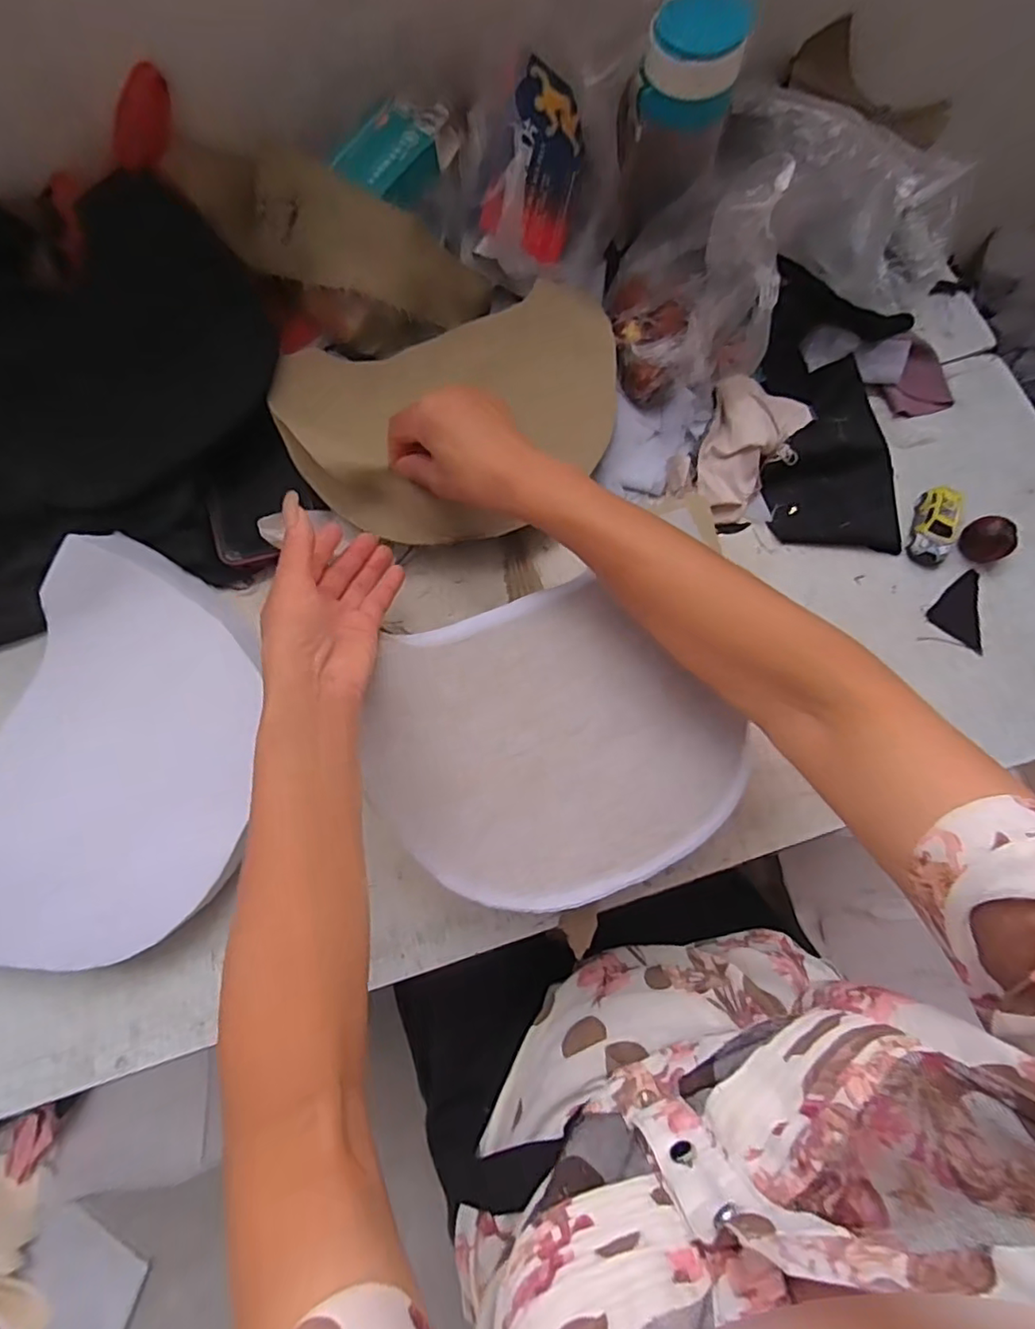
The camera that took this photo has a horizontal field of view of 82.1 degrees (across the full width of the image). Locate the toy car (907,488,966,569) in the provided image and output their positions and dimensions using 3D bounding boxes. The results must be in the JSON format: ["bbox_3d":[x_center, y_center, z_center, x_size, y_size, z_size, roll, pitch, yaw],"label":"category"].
[{"bbox_3d":[0.338,-0.111,0.479,0.031,0.024,0.063,18,75,5],"label":"toy car"}]

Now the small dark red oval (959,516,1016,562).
[{"bbox_3d":[0.376,-0.100,0.477,0.028,0.031,0.035,-28,76,-7],"label":"small dark red oval"}]

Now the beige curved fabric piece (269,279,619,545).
[{"bbox_3d":[-0.037,-0.191,0.451,0.262,0.044,0.177,-23,77,-7],"label":"beige curved fabric piece"}]

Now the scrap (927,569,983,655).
[{"bbox_3d":[0.361,-0.045,0.476,0.045,0.006,0.057,37,78,10],"label":"scrap"}]

